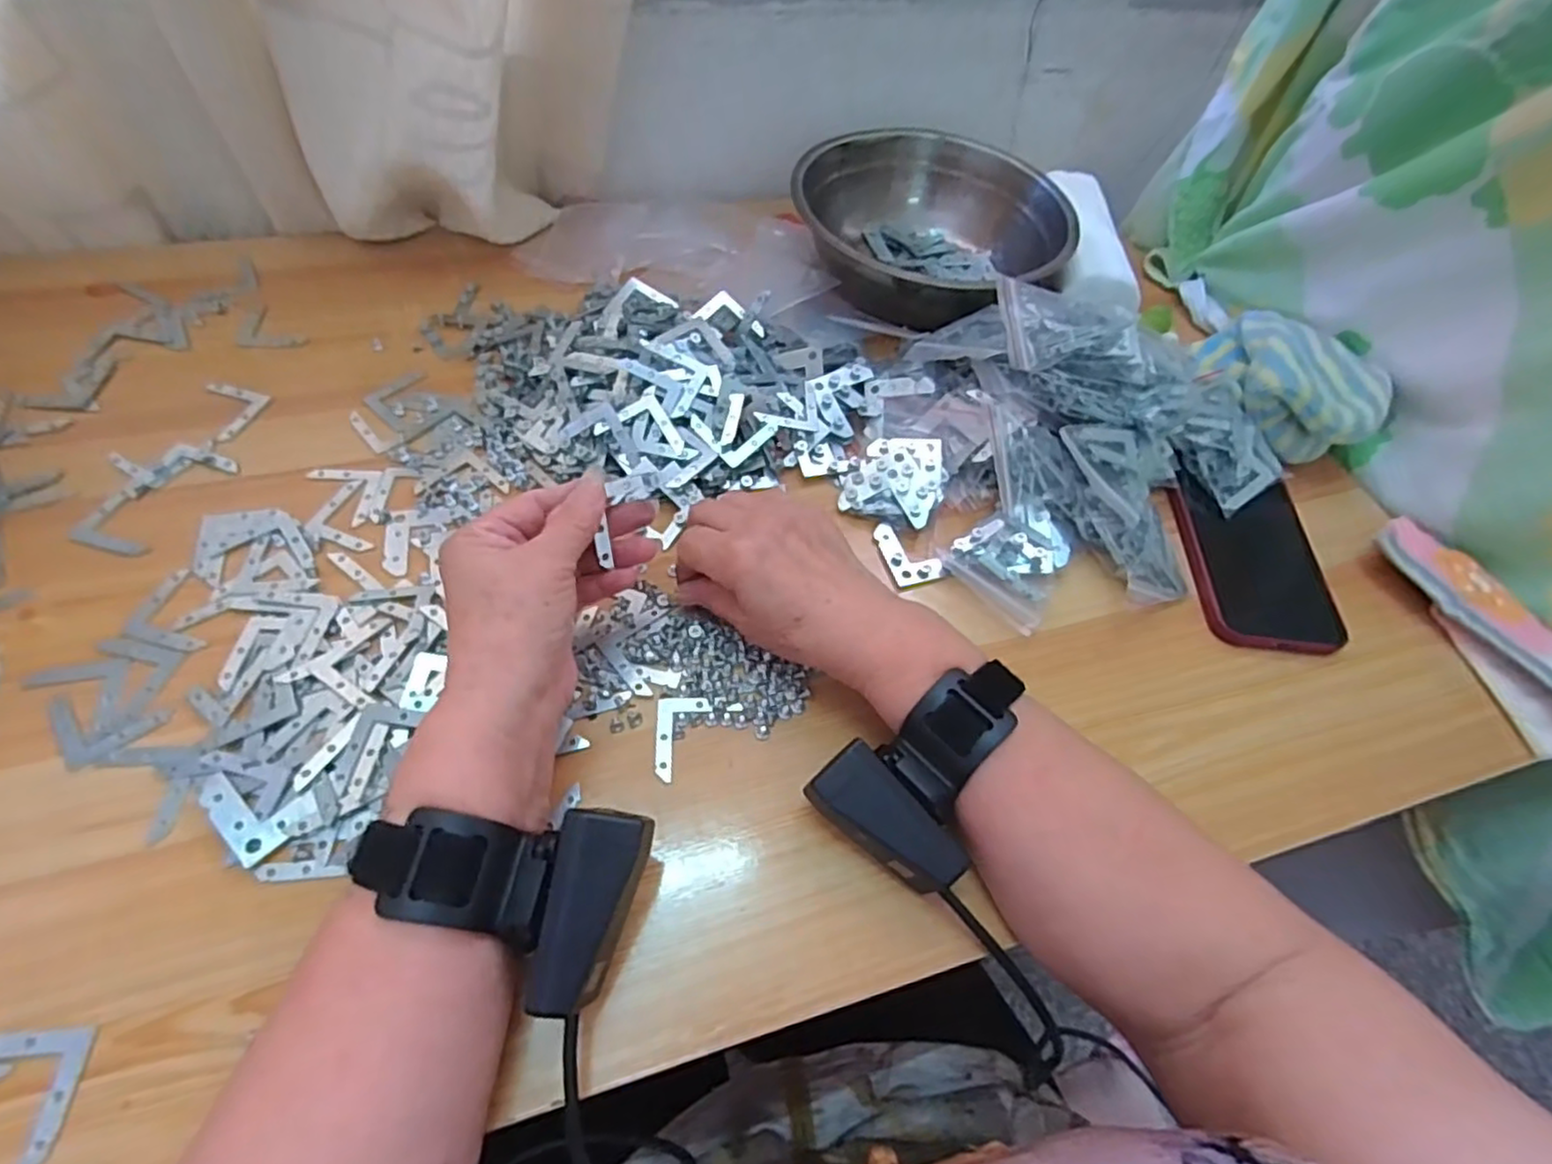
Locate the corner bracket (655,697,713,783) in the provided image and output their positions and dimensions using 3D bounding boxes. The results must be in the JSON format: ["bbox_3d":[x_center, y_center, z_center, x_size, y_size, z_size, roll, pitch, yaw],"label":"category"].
[{"bbox_3d":[-0.046,0.075,0.342,0.026,0.004,0.042,1,56,-5],"label":"corner bracket"}]

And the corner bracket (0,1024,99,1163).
[{"bbox_3d":[-0.267,0.178,0.255,0.055,0.004,0.034,34,61,21],"label":"corner bracket"}]

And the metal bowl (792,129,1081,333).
[{"bbox_3d":[0.117,-0.275,0.552,0.201,0.074,0.201,3,56,-4],"label":"metal bowl"}]

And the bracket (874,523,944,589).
[{"bbox_3d":[0.078,-0.018,0.417,0.030,0.006,0.045,-11,58,-13],"label":"bracket"}]

